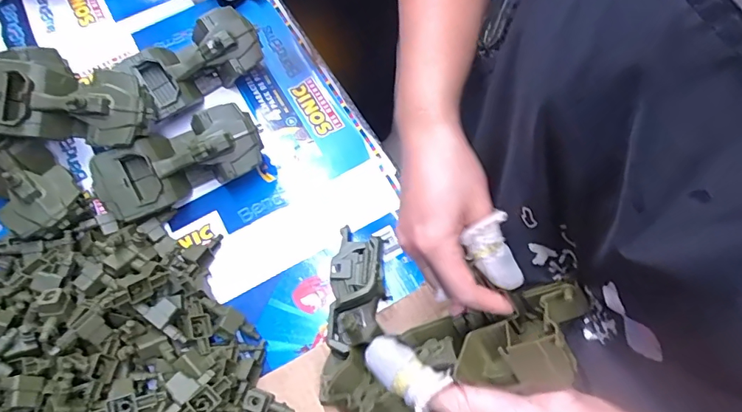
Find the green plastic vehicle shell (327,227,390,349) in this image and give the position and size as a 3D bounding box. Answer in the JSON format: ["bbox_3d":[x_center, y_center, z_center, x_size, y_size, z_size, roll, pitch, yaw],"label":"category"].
[{"bbox_3d":[-0.013,0.081,0.476,0.057,0.038,0.127,-2,67,2],"label":"green plastic vehicle shell"}]

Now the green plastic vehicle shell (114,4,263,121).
[{"bbox_3d":[-0.208,-0.171,0.571,0.147,0.081,0.072,-34,69,-11],"label":"green plastic vehicle shell"}]

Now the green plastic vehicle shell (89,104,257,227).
[{"bbox_3d":[-0.207,-0.042,0.518,0.175,0.077,0.072,-25,68,-8],"label":"green plastic vehicle shell"}]

